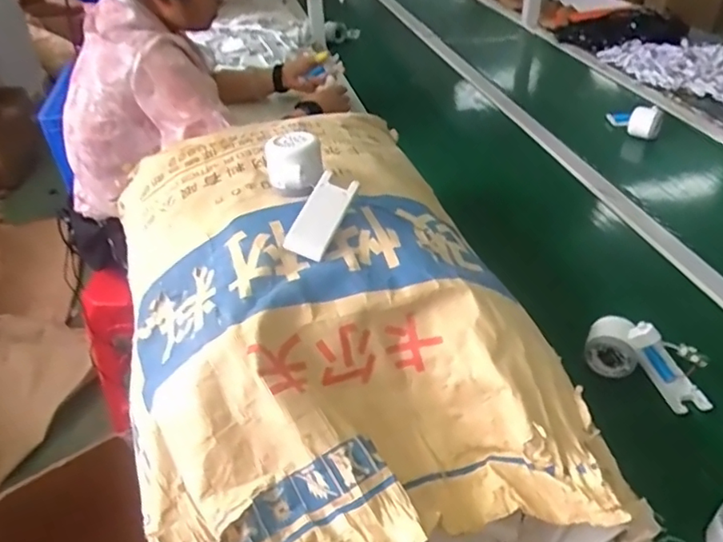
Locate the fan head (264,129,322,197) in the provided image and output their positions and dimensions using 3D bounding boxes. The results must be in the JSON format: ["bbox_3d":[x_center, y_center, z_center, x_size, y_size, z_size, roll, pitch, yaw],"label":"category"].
[{"bbox_3d":[-0.071,-0.114,0.604,0.057,0.051,0.069,-8,39,-7],"label":"fan head"}]

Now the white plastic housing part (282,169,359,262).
[{"bbox_3d":[-0.037,-0.057,0.547,0.039,0.023,0.097,14,61,20],"label":"white plastic housing part"}]

